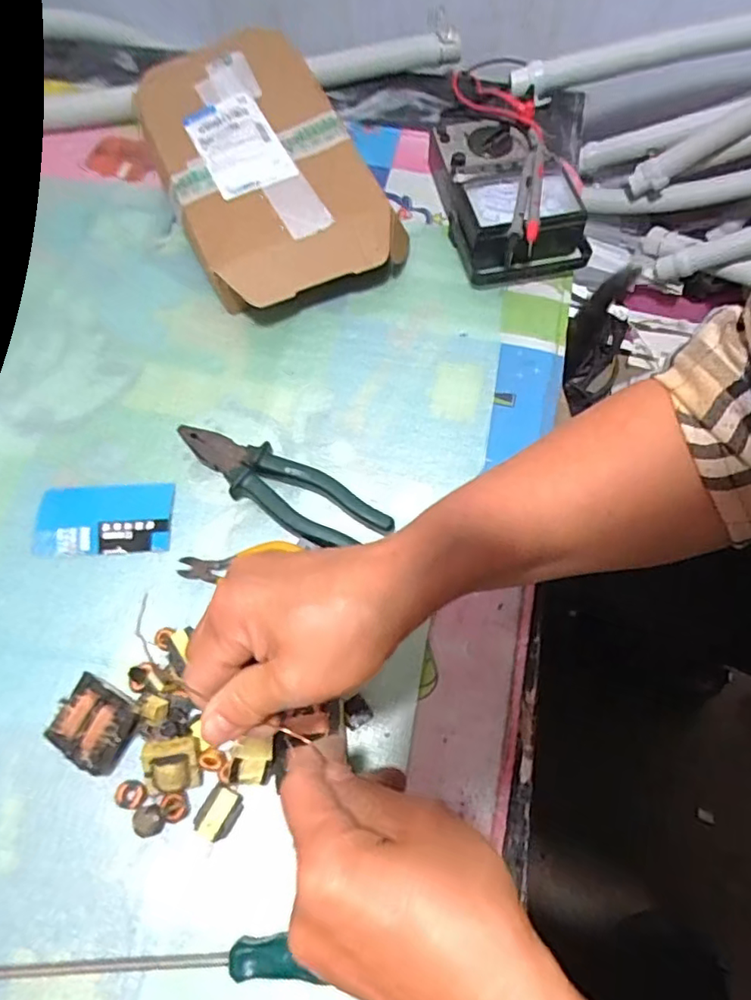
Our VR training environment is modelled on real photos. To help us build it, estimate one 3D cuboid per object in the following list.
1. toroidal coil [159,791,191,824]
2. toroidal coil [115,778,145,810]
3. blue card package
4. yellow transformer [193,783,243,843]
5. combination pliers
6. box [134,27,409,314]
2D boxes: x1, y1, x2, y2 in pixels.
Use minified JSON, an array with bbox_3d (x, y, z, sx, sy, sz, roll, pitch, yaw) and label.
[{"bbox_3d":[-0.137,0.211,0.407,0.019,0.011,0.019,0,68,1],"label":"toroidal coil"},{"bbox_3d":[-0.169,0.205,0.412,0.022,0.008,0.019,3,68,2],"label":"toroidal coil"},{"bbox_3d":[-0.222,0.014,0.485,0.110,0.006,0.059,-2,68,0],"label":"blue card package"},{"bbox_3d":[-0.105,0.213,0.403,0.023,0.016,0.032,28,71,11],"label":"yellow transformer"},{"bbox_3d":[-0.079,-0.012,0.488,0.188,0.018,0.050,31,72,12],"label":"combination pliers"},{"bbox_3d":[-0.113,-0.326,0.589,0.191,0.066,0.322,-27,68,-9],"label":"box"}]

